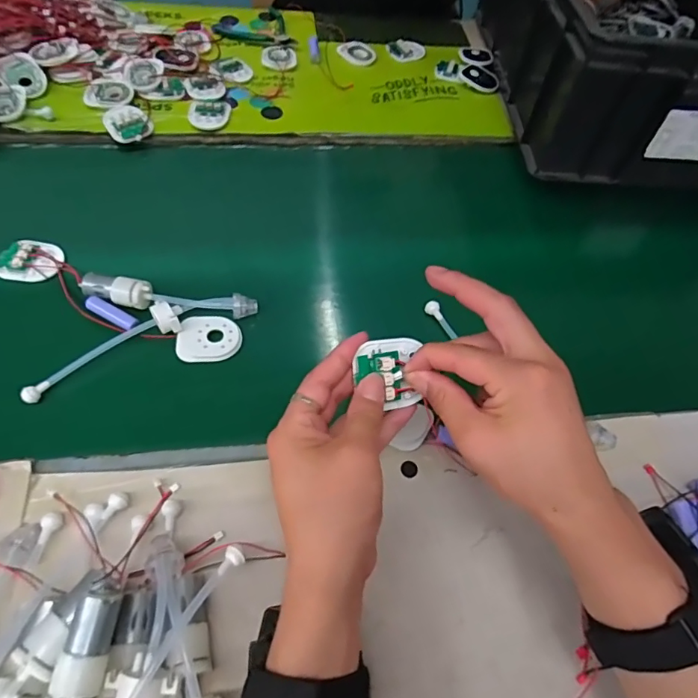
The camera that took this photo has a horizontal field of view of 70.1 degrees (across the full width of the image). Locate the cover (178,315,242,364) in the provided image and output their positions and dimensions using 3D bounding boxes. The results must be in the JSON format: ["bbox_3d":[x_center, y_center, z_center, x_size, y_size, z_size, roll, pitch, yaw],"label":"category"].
[{"bbox_3d":[-0.129,-0.010,0.459,0.056,0.009,0.045,-3,59,-8],"label":"cover"}]

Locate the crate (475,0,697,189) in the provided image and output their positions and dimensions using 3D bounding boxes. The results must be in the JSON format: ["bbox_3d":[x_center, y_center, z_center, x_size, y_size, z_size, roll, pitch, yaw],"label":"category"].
[{"bbox_3d":[0.411,-0.460,0.696,0.375,0.164,0.512,4,58,-4],"label":"crate"}]

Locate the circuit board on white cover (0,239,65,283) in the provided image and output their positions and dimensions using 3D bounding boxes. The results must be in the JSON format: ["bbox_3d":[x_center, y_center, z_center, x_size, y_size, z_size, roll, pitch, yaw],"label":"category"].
[{"bbox_3d":[-0.313,-0.088,0.492,0.062,0.008,0.048,-1,58,-6],"label":"circuit board on white cover"}]

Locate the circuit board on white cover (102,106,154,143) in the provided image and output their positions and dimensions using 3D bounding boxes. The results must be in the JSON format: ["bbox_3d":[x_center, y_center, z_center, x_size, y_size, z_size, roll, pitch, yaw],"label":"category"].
[{"bbox_3d":[-0.271,-0.276,0.608,0.049,0.014,0.057,-30,66,-22],"label":"circuit board on white cover"}]

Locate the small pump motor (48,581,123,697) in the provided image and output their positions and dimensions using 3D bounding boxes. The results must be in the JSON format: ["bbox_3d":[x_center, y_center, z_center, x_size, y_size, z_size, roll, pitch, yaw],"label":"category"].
[{"bbox_3d":[-0.148,0.169,0.281,0.025,0.022,0.066,6,58,-2],"label":"small pump motor"}]

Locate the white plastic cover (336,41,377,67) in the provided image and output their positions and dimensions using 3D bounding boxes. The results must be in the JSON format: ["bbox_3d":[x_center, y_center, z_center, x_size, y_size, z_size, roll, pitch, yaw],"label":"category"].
[{"bbox_3d":[0.012,-0.449,0.755,0.052,0.011,0.048,-33,67,-23],"label":"white plastic cover"}]

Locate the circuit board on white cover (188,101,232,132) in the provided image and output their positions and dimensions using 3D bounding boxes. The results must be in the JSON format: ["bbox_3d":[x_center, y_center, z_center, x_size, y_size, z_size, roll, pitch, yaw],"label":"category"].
[{"bbox_3d":[-0.175,-0.297,0.627,0.049,0.010,0.051,0,58,-6],"label":"circuit board on white cover"}]

